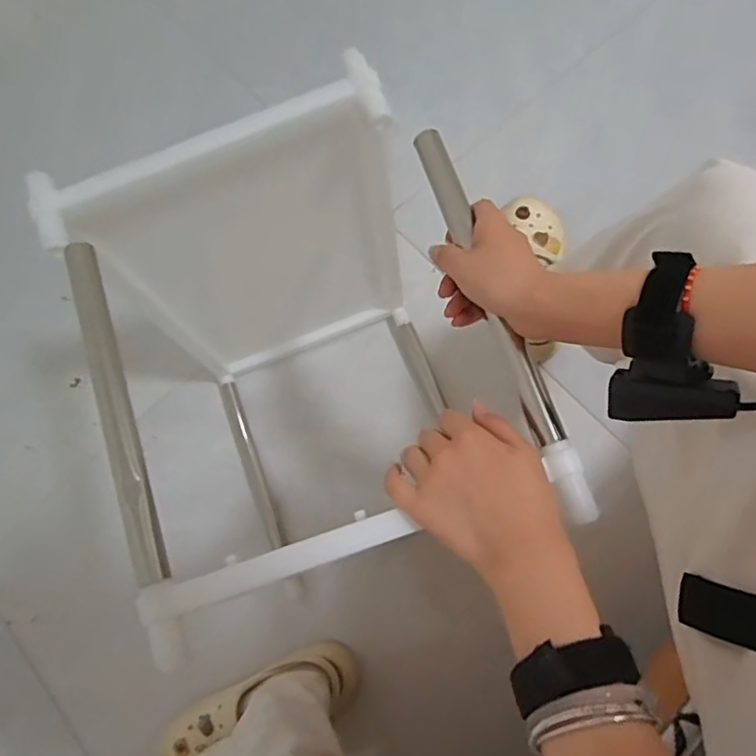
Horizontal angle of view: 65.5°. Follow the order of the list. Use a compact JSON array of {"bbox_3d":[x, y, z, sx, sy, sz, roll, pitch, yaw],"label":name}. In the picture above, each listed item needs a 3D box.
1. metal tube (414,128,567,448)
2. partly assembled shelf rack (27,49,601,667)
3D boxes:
[{"bbox_3d":[0.076,-0.072,0.424,0.019,0.018,0.251,-18,76,-3],"label":"metal tube"},{"bbox_3d":[-0.039,0.016,0.630,0.335,0.454,0.374,-20,72,-4],"label":"partly assembled shelf rack"}]

